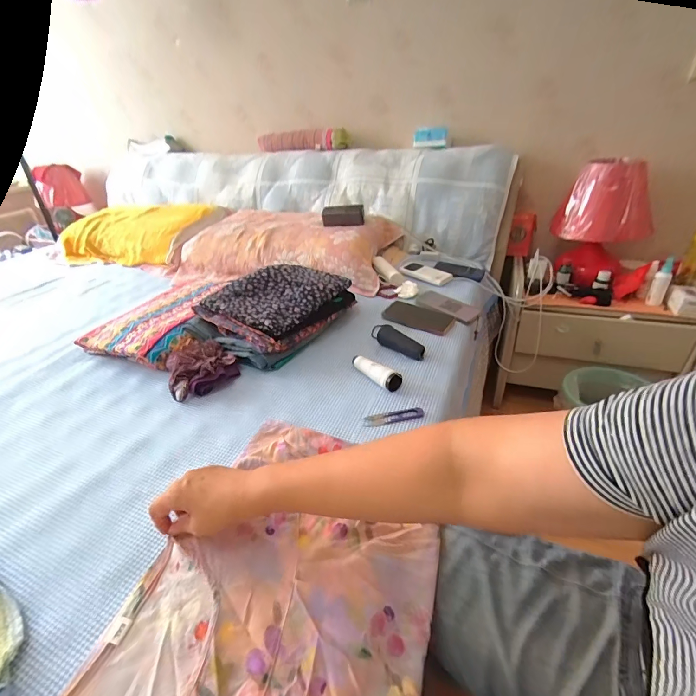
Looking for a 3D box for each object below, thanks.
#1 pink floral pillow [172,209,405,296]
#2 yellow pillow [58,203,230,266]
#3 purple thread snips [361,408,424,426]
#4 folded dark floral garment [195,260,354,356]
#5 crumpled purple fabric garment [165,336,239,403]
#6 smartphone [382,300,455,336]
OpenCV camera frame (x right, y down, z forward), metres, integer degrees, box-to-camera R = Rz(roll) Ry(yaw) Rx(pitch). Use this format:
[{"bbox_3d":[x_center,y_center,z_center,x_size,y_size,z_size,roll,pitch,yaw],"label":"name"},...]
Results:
[{"bbox_3d":[-0.199,-0.342,1.157,0.665,0.122,0.393,8,35,18],"label":"pink floral pillow"},{"bbox_3d":[-0.777,-0.426,1.342,0.595,0.186,0.306,10,35,19],"label":"yellow pillow"},{"bbox_3d":[0.077,0.114,0.606,0.102,0.006,0.023,-10,34,-10],"label":"purple thread snips"},{"bbox_3d":[-0.146,-0.099,0.827,0.200,0.109,0.307,19,39,30],"label":"folded dark floral garment"},{"bbox_3d":[-0.287,0.033,0.709,0.124,0.048,0.144,-17,35,-20],"label":"crumpled purple fabric garment"},{"bbox_3d":[0.167,-0.075,0.864,0.163,0.014,0.087,18,39,29],"label":"smartphone"}]

